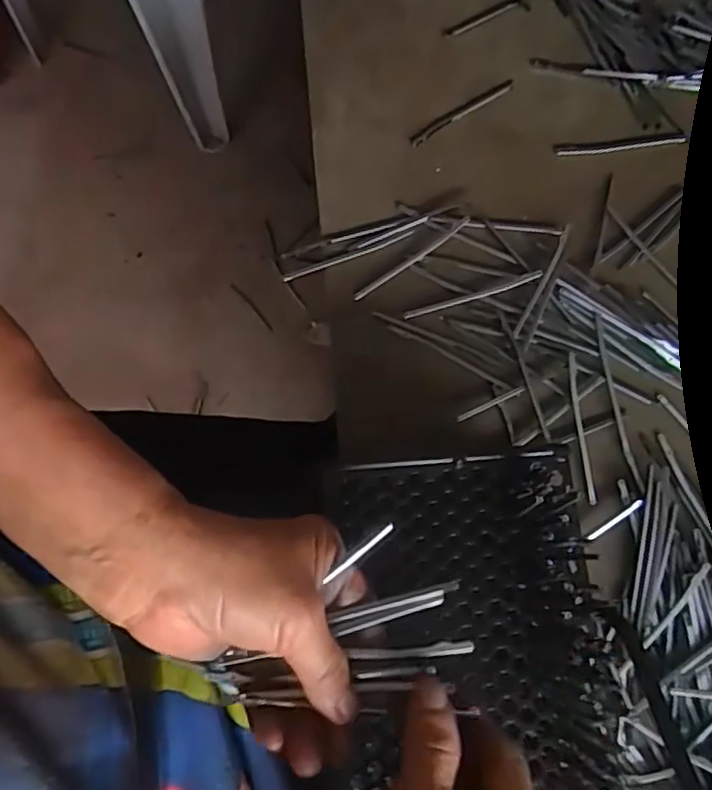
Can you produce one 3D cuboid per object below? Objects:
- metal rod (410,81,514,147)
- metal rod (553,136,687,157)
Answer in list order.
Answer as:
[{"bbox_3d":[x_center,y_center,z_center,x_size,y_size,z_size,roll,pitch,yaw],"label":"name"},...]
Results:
[{"bbox_3d":[0.086,-0.229,0.528,0.104,0.007,0.011,-36,76,-10],"label":"metal rod"},{"bbox_3d":[0.217,-0.204,0.533,0.112,0.008,0.009,-7,73,-2],"label":"metal rod"}]

